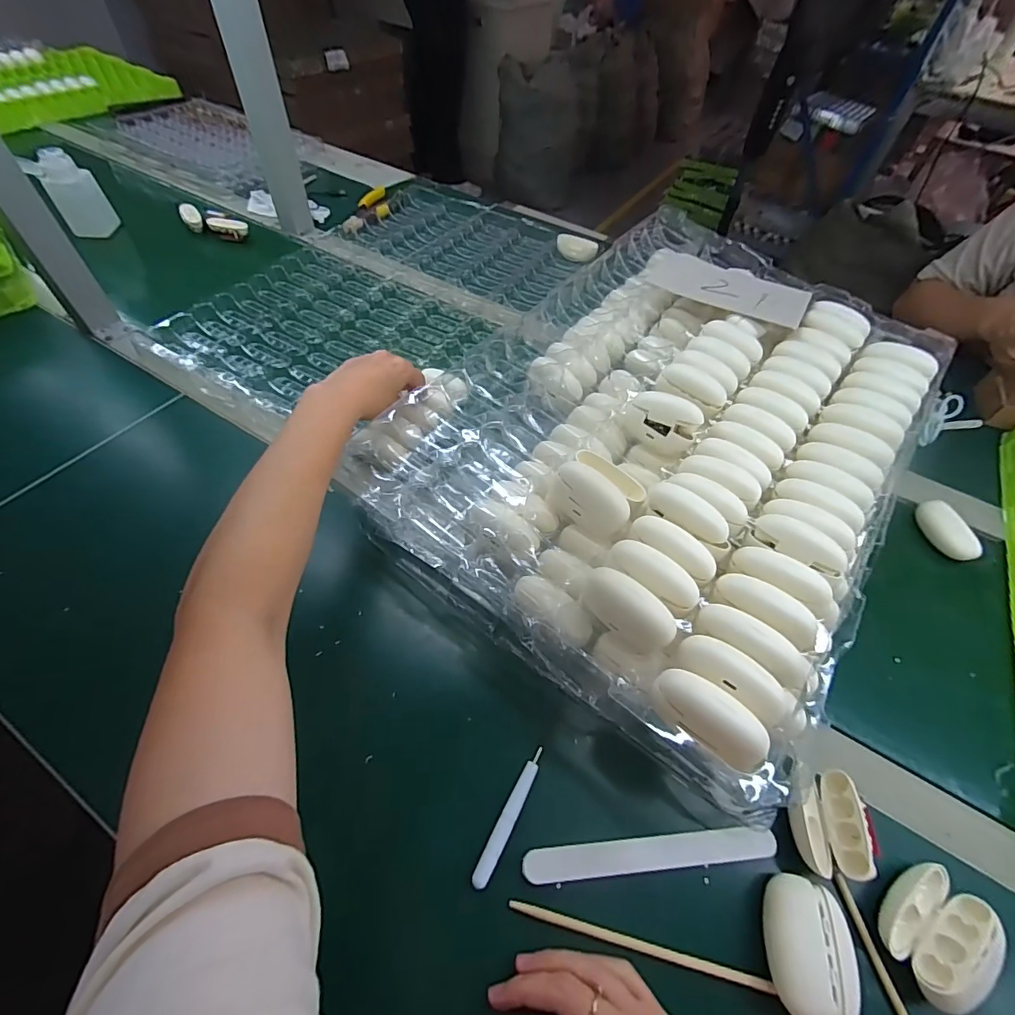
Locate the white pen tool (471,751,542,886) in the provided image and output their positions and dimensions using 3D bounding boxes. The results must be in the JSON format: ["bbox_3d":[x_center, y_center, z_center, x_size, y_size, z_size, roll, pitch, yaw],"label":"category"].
[{"bbox_3d":[0.002,0.214,0.328,0.011,0.007,0.091,25,58,15],"label":"white pen tool"}]

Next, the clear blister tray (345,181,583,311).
[{"bbox_3d":[-0.066,-0.451,0.785,0.359,0.017,0.237,29,59,17],"label":"clear blister tray"}]

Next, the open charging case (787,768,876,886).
[{"bbox_3d":[0.220,0.215,0.321,0.045,0.026,0.060,2,55,0],"label":"open charging case"}]

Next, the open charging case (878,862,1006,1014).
[{"bbox_3d":[0.271,0.266,0.295,0.066,0.030,0.048,-26,60,-19],"label":"open charging case"}]

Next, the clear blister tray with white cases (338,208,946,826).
[{"bbox_3d":[0.171,-0.105,0.468,0.420,0.064,0.567,36,62,21],"label":"clear blister tray with white cases"}]

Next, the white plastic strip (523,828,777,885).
[{"bbox_3d":[0.096,0.234,0.316,0.168,0.010,0.019,-3,55,-4],"label":"white plastic strip"}]

